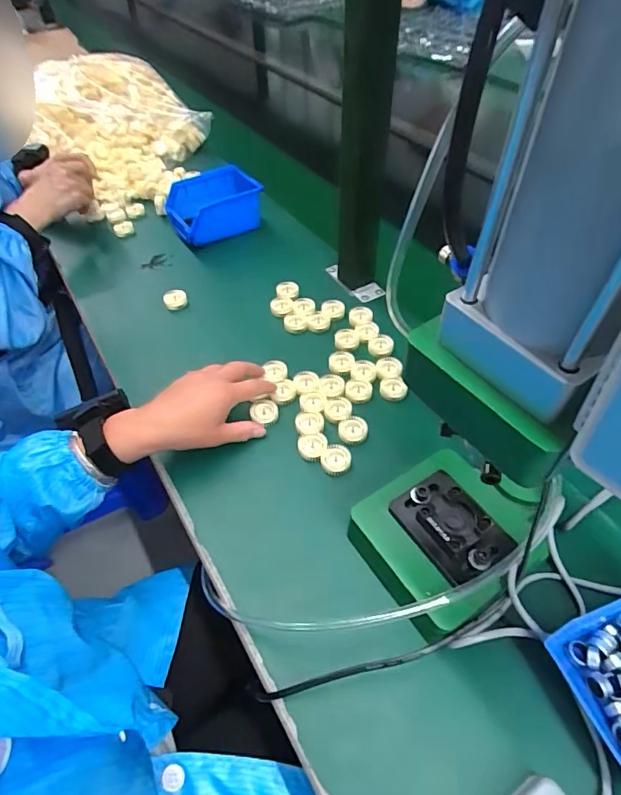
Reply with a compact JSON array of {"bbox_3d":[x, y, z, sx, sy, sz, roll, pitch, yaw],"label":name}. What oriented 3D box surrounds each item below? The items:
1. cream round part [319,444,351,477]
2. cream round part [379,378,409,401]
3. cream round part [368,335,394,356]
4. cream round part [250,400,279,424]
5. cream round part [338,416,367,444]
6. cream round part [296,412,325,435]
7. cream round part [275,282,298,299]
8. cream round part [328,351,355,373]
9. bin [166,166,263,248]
[{"bbox_3d":[0.028,0.066,0.505,0.030,0.007,0.033,-1,50,1],"label":"cream round part"},{"bbox_3d":[0.099,-0.011,0.568,0.032,0.013,0.029,8,51,9],"label":"cream round part"},{"bbox_3d":[0.091,-0.067,0.612,0.032,0.010,0.028,-17,51,-12],"label":"cream round part"},{"bbox_3d":[-0.053,0.016,0.545,0.031,0.009,0.031,-1,52,2],"label":"cream round part"},{"bbox_3d":[0.047,0.038,0.532,0.032,0.012,0.032,-1,50,1],"label":"cream round part"},{"bbox_3d":[-0.001,0.029,0.534,0.030,0.007,0.033,-1,50,1],"label":"cream round part"},{"bbox_3d":[-0.034,-0.156,0.687,0.033,0.004,0.032,-1,50,1],"label":"cream round part"},{"bbox_3d":[0.039,-0.046,0.594,0.031,0.005,0.034,-1,50,1],"label":"cream round part"},{"bbox_3d":[-0.160,-0.316,0.788,0.145,0.064,0.112,-21,52,-15],"label":"bin"}]

